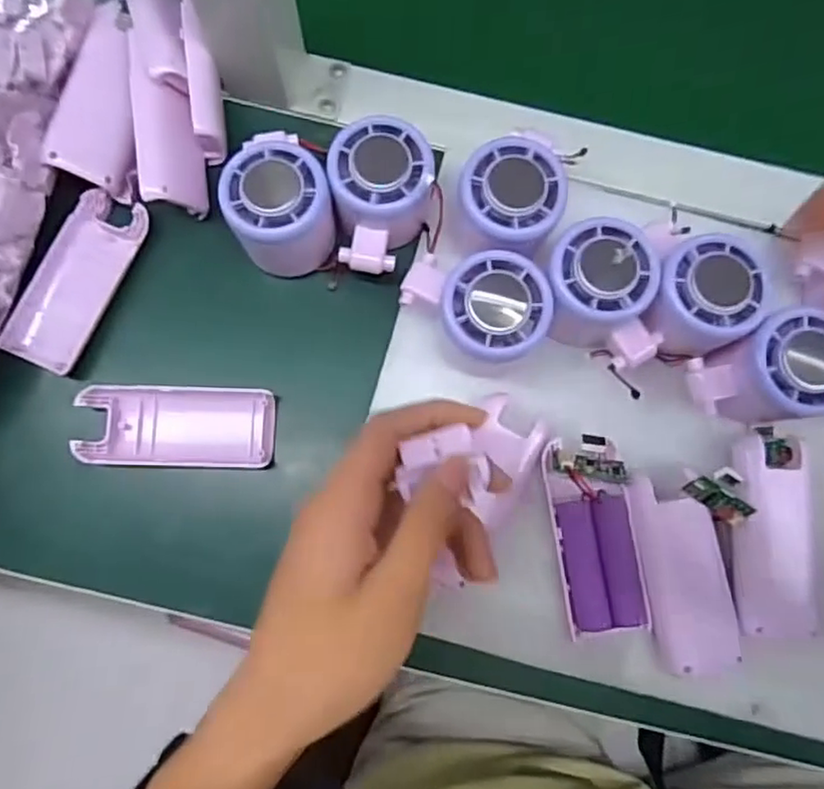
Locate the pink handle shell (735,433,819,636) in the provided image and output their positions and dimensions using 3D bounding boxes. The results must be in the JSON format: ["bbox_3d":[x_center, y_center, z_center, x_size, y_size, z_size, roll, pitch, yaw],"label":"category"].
[{"bbox_3d":[0.192,0.075,0.339,0.042,0.010,0.101,-1,82,-1],"label":"pink handle shell"}]

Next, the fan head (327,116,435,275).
[{"bbox_3d":[-0.014,-0.108,0.352,0.058,0.042,0.076,-6,82,-2],"label":"fan head"}]

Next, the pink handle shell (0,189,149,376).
[{"bbox_3d":[-0.192,-0.065,0.370,0.042,0.014,0.104,24,83,2],"label":"pink handle shell"}]

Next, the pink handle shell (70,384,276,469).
[{"bbox_3d":[-0.130,0.018,0.356,0.103,0.014,0.043,2,82,-1],"label":"pink handle shell"}]

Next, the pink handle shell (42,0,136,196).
[{"bbox_3d":[-0.176,-0.168,0.362,0.043,0.018,0.099,11,87,-17],"label":"pink handle shell"}]

